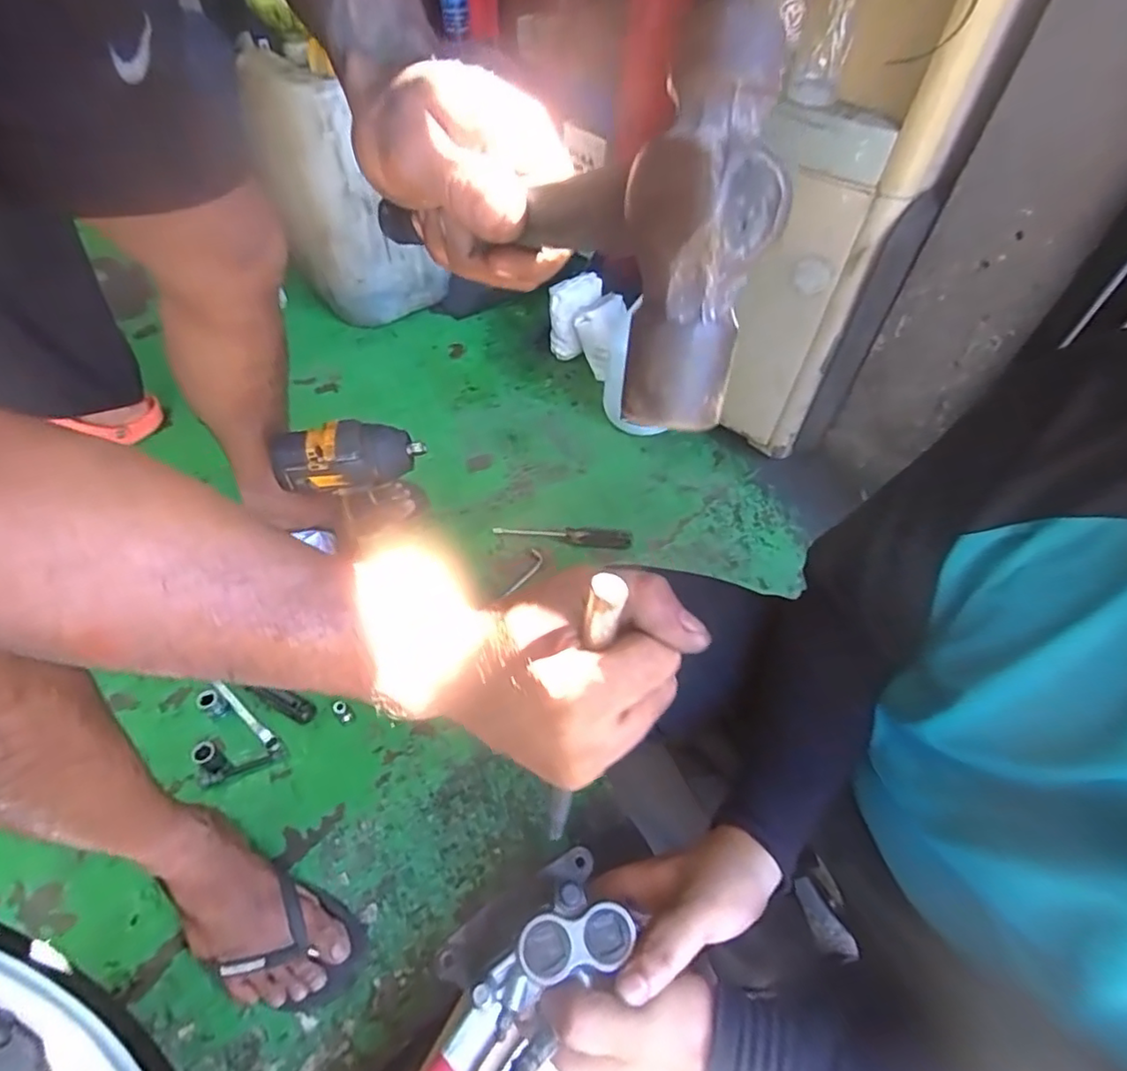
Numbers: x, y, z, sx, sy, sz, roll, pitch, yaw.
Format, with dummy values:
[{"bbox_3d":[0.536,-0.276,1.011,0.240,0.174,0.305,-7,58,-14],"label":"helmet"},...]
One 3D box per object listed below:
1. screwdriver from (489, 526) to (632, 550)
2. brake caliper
[{"bbox_3d":[-0.001,-0.008,0.966,0.223,0.034,0.027,5,53,1],"label":"screwdriver"},{"bbox_3d":[-0.020,0.237,0.344,0.111,0.048,0.063,-20,56,-17],"label":"brake caliper"}]

